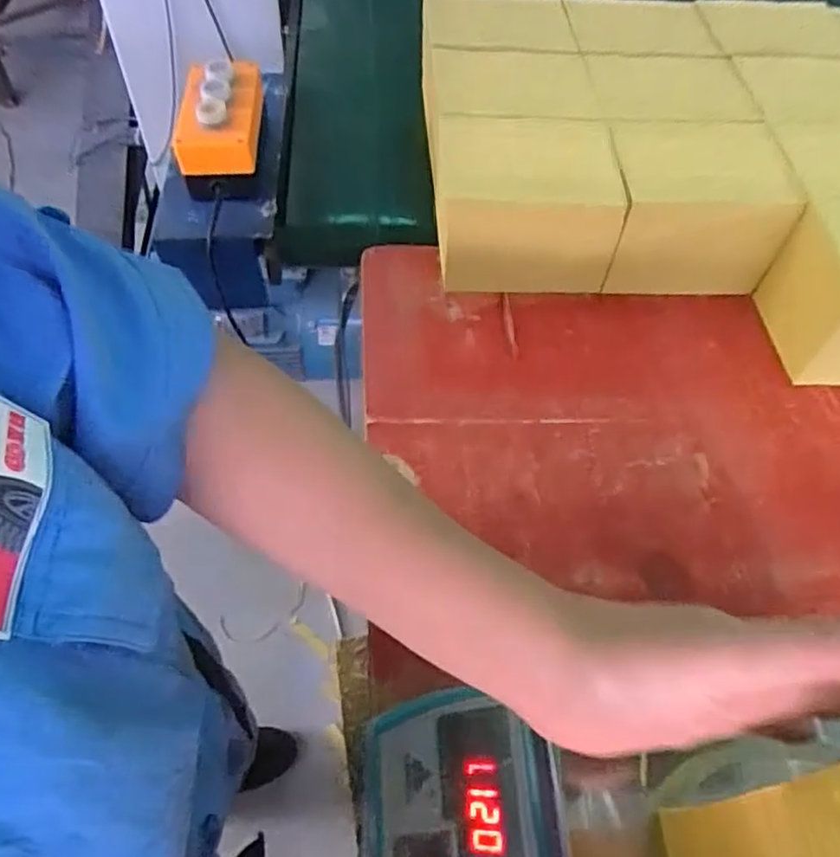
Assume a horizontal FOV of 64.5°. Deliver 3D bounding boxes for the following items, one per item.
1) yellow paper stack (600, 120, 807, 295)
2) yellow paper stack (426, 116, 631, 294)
[{"bbox_3d":[0.263,-0.217,0.669,0.163,0.114,0.124,0,56,-5],"label":"yellow paper stack"},{"bbox_3d":[0.093,-0.212,0.651,0.170,0.121,0.127,-1,56,-6],"label":"yellow paper stack"}]

